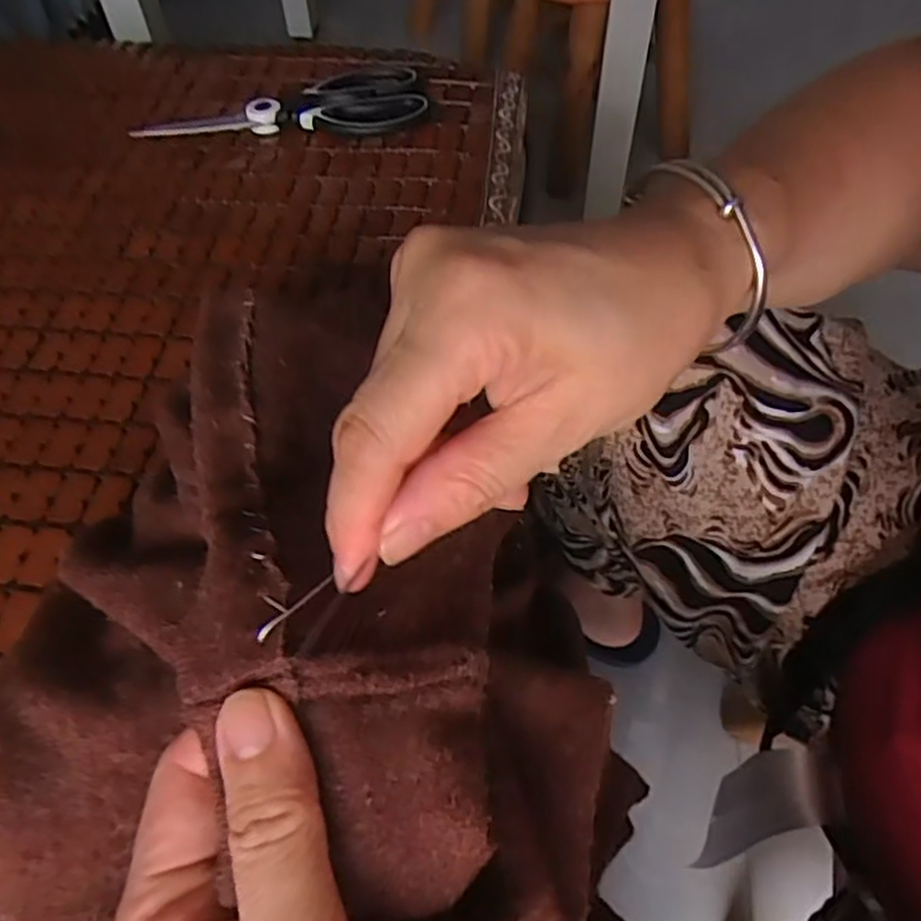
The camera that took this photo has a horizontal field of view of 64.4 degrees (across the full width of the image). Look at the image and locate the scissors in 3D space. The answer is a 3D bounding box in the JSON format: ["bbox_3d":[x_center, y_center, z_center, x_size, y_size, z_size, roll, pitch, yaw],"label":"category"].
[{"bbox_3d":[-0.123,-0.241,0.510,0.193,0.020,0.075,-11,55,-6],"label":"scissors"}]

